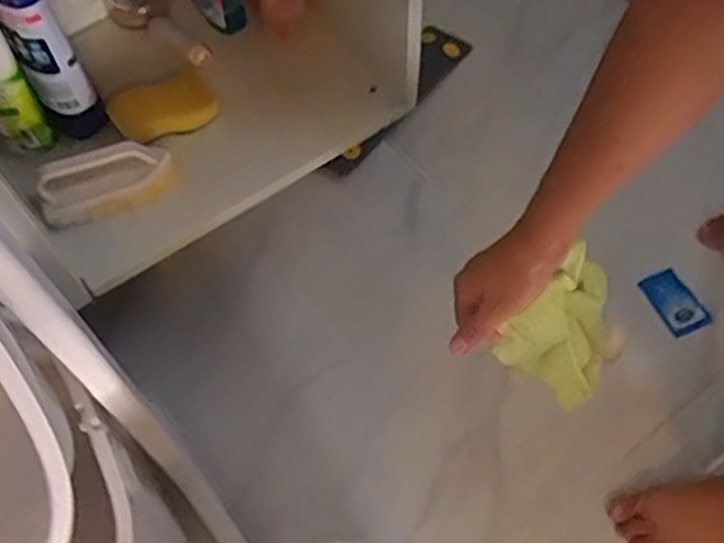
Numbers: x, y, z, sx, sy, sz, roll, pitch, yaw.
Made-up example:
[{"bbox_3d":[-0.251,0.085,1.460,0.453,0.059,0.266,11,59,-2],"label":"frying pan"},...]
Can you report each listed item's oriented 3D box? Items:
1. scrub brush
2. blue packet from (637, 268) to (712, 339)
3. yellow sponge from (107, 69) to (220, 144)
[{"bbox_3d":[-0.265,-0.096,0.763,0.134,0.066,0.040,-22,62,-10],"label":"scrub brush"},{"bbox_3d":[0.440,0.041,1.031,0.058,0.013,0.097,-20,61,-12],"label":"blue packet"},{"bbox_3d":[-0.226,-0.187,0.828,0.110,0.026,0.079,-30,63,-14],"label":"yellow sponge"}]

